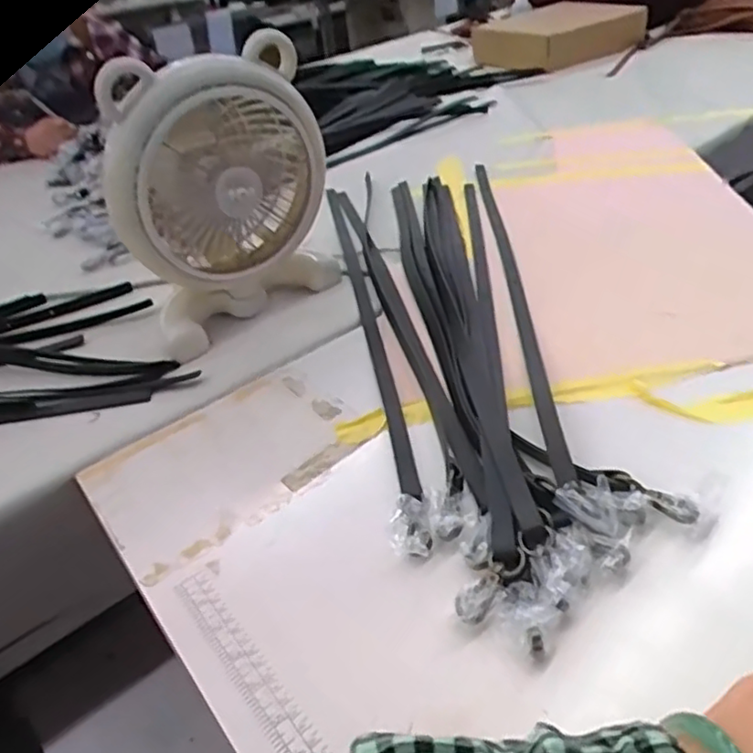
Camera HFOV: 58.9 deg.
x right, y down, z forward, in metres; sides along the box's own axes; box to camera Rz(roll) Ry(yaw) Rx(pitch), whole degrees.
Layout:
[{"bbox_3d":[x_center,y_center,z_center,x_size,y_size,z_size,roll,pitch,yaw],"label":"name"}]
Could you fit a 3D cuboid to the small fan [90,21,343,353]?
[{"bbox_3d":[-0.178,-0.190,0.710,0.221,0.276,0.143,-31,43,-32],"label":"small fan"}]

